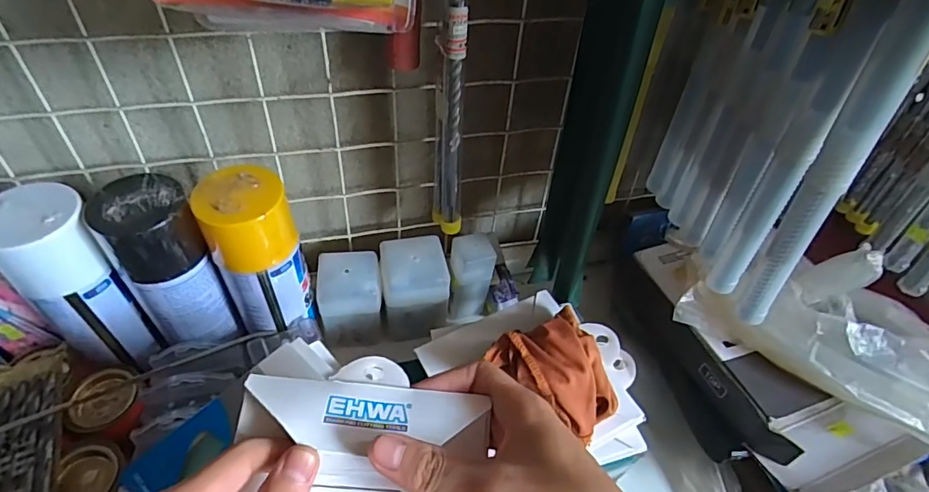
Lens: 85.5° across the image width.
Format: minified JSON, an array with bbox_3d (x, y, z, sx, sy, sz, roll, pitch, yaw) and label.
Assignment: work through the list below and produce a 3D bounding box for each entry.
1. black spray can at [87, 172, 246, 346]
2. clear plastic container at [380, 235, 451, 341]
[{"bbox_3d":[-0.229,0.019,0.392,0.057,0.142,0.053,2,44,-2],"label":"black spray can"},{"bbox_3d":[-0.050,0.043,0.497,0.063,0.090,0.057,-7,45,-11],"label":"clear plastic container"}]

